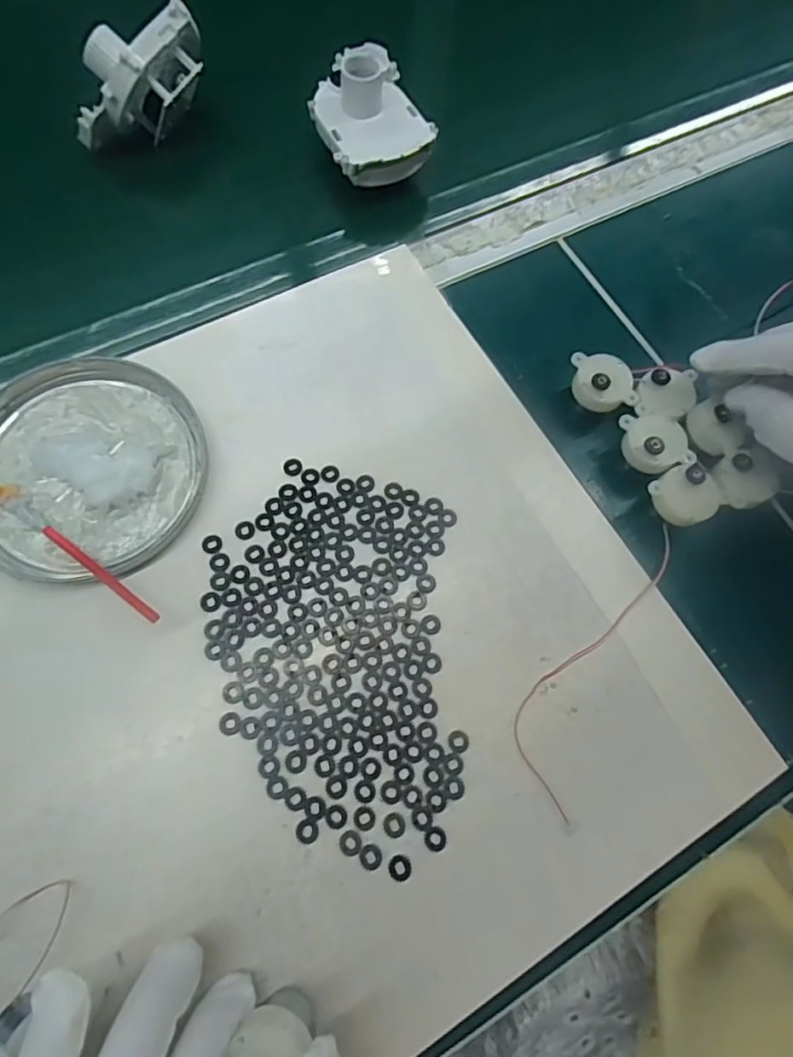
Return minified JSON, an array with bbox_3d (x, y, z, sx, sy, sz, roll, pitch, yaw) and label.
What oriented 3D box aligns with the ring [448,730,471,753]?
[{"bbox_3d":[0.031,0.105,0.270,0.010,0.004,0.011,1,70,-2],"label":"ring"}]

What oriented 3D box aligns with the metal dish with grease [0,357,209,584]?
[{"bbox_3d":[-0.174,-0.036,0.304,0.129,0.012,0.126,1,70,-2],"label":"metal dish with grease"}]

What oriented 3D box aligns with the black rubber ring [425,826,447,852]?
[{"bbox_3d":[0.018,0.144,0.253,0.010,0.004,0.010,1,70,-2],"label":"black rubber ring"}]

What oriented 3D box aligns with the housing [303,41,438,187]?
[{"bbox_3d":[-0.018,-0.284,0.379,0.074,0.054,0.094,-13,72,-7],"label":"housing"}]

